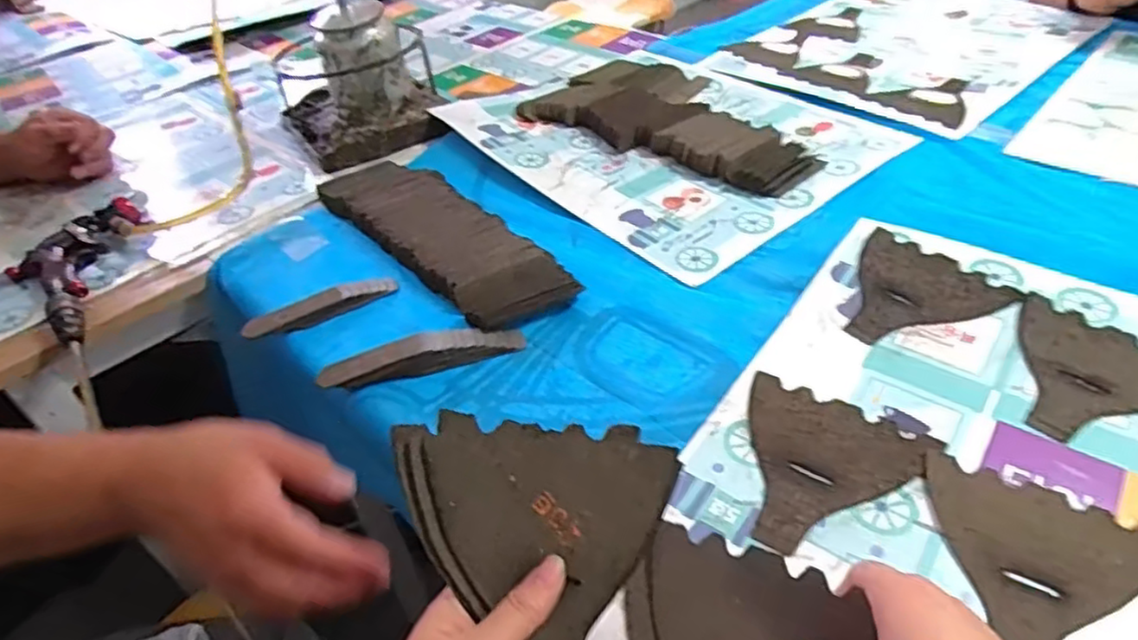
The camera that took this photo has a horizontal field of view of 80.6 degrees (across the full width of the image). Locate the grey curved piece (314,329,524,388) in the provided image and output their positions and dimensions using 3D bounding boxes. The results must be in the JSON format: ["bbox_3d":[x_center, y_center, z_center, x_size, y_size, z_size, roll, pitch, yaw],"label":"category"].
[{"bbox_3d":[-0.119,0.028,0.552,0.163,0.026,0.022,-14,42,-10],"label":"grey curved piece"}]

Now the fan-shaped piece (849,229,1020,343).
[{"bbox_3d":[0.272,-0.019,0.542,0.127,0.004,0.118,-34,50,-23],"label":"fan-shaped piece"}]

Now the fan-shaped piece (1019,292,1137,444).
[{"bbox_3d":[0.357,0.040,0.468,0.125,0.004,0.117,-33,48,-24],"label":"fan-shaped piece"}]

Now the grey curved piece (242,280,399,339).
[{"bbox_3d":[-0.227,-0.013,0.617,0.135,0.017,0.021,-22,44,-18],"label":"grey curved piece"}]

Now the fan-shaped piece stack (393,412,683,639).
[{"bbox_3d":[-0.016,0.117,0.324,0.134,0.014,0.134,6,71,-12],"label":"fan-shaped piece stack"}]

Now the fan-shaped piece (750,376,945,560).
[{"bbox_3d":[0.159,0.094,0.431,0.116,0.004,0.126,21,48,27],"label":"fan-shaped piece"}]

